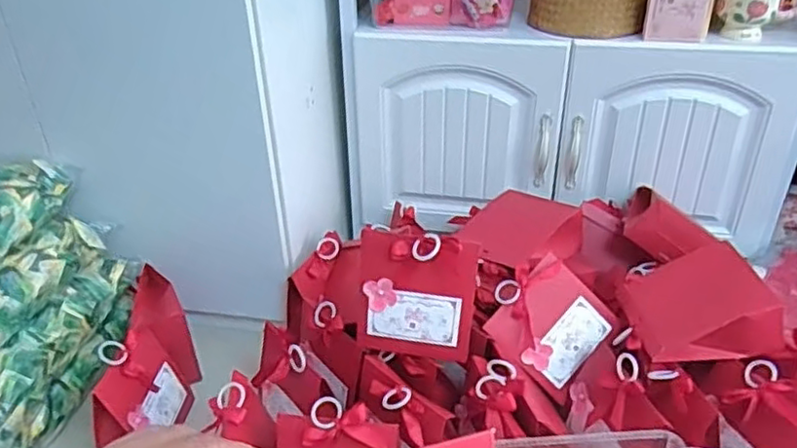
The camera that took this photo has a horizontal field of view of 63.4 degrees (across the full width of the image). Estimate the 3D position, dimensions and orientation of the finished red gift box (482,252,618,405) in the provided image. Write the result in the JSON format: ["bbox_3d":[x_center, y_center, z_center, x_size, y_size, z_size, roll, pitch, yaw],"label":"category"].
[{"bbox_3d":[0.216,0.141,0.933,0.151,0.170,0.034,-50,11,-7],"label":"finished red gift box"}]

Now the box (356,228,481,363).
[{"bbox_3d":[0.019,0.094,0.843,0.161,0.177,0.044,3,32,7],"label":"box"}]

